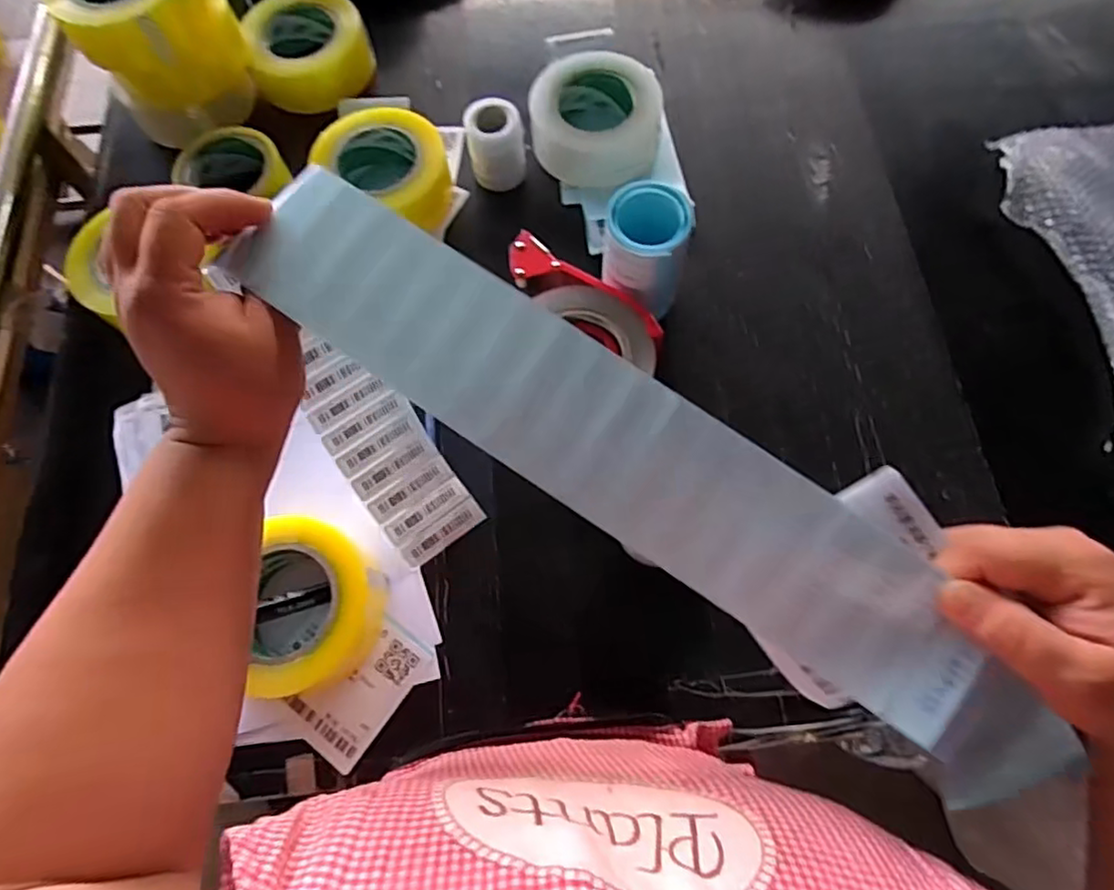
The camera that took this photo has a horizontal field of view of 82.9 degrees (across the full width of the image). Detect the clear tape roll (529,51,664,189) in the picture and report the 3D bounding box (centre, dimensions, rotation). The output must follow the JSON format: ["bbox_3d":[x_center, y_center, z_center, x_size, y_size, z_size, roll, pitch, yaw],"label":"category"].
[{"bbox_3d":[0.037,-0.310,0.605,0.121,0.063,0.101,8,70,5],"label":"clear tape roll"}]

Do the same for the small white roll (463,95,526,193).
[{"bbox_3d":[-0.057,-0.285,0.600,0.051,0.066,0.047,-10,70,-1],"label":"small white roll"}]

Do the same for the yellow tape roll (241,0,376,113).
[{"bbox_3d":[-0.261,-0.416,0.665,0.125,0.050,0.122,-16,70,-3],"label":"yellow tape roll"}]

